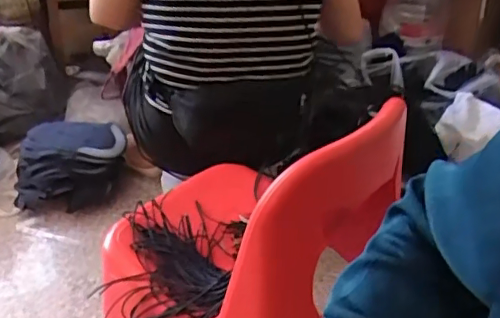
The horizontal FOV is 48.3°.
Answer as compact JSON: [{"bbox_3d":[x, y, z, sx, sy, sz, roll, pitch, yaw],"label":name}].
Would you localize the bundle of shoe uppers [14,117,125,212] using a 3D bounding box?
[{"bbox_3d":[-0.500,0.019,1.555,0.293,0.147,0.264,0,31,-2],"label":"bundle of shoe uppers"}]

